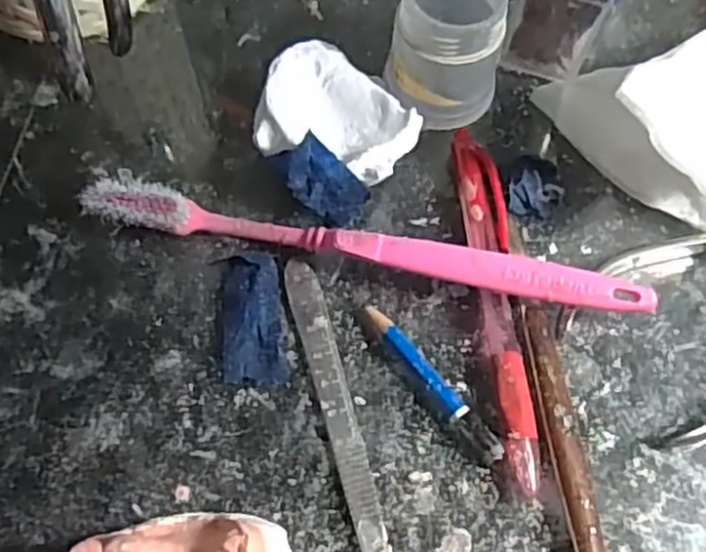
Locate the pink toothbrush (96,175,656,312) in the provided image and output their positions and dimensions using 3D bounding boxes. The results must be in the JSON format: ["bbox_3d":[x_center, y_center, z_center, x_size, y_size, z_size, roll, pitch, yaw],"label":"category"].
[{"bbox_3d":[0.003,-0.008,0.263,0.194,0.020,0.015,10,65,4],"label":"pink toothbrush"}]

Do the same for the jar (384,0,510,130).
[{"bbox_3d":[0.037,-0.088,0.286,0.040,0.049,0.040,1,65,-1],"label":"jar"}]

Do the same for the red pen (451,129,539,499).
[{"bbox_3d":[0.050,0.007,0.262,0.014,0.011,0.132,-3,65,-3],"label":"red pen"}]

